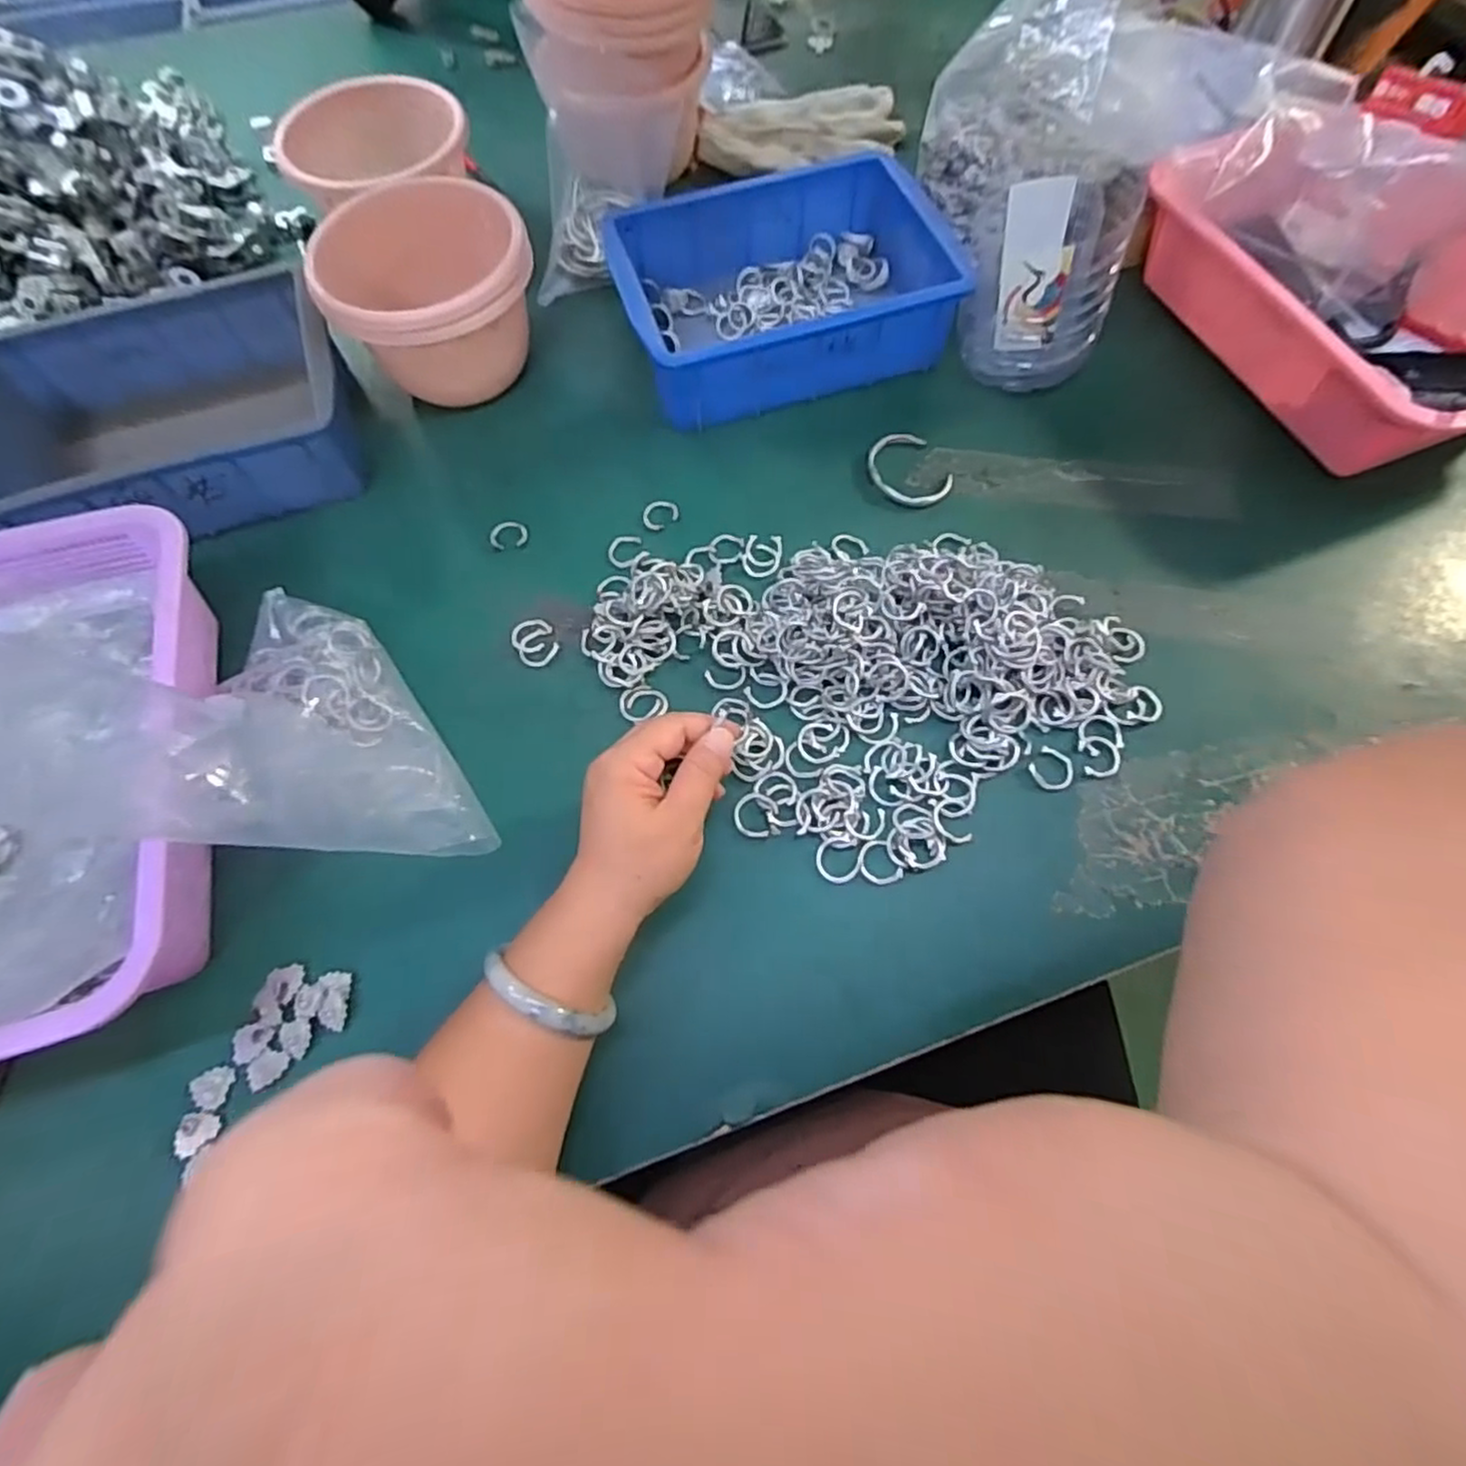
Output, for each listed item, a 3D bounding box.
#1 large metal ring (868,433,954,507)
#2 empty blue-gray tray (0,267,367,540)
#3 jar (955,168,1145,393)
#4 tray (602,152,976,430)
[{"bbox_3d":[0.128,-0.194,0.510,0.052,0.007,0.068,-30,68,-10],"label":"large metal ring"},{"bbox_3d":[-0.403,-0.227,0.505,0.245,0.078,0.187,-26,68,-8],"label":"empty blue-gray tray"},{"bbox_3d":[0.224,-0.331,0.504,0.098,0.115,0.090,8,67,6],"label":"jar"},{"bbox_3d":[0.035,-0.347,0.543,0.234,0.074,0.175,-18,67,-5],"label":"tray"}]

